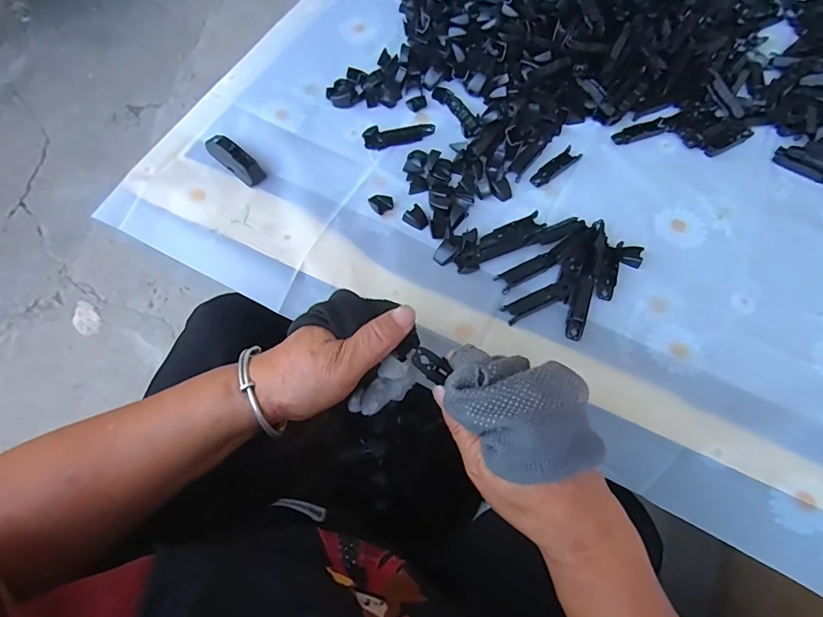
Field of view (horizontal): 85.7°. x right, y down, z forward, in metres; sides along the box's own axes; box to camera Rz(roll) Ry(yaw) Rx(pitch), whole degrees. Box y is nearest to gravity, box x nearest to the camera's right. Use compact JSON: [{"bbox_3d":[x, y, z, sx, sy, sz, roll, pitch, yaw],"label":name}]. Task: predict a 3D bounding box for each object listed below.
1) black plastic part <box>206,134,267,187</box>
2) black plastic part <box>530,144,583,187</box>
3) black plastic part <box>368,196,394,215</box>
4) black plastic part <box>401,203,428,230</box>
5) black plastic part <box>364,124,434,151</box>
[{"bbox_3d":[-0.182,-0.153,0.453,0.075,0.022,0.020,38,70,15],"label":"black plastic part"},{"bbox_3d":[0.152,-0.149,0.468,0.065,0.006,0.019,-40,72,-17],"label":"black plastic part"},{"bbox_3d":[-0.030,-0.106,0.441,0.020,0.005,0.022,-34,71,-15],"label":"black plastic part"},{"bbox_3d":[0.006,-0.089,0.434,0.023,0.006,0.021,37,70,14],"label":"black plastic part"},{"bbox_3d":[-0.012,-0.186,0.475,0.077,0.014,0.019,-14,67,-8],"label":"black plastic part"}]

